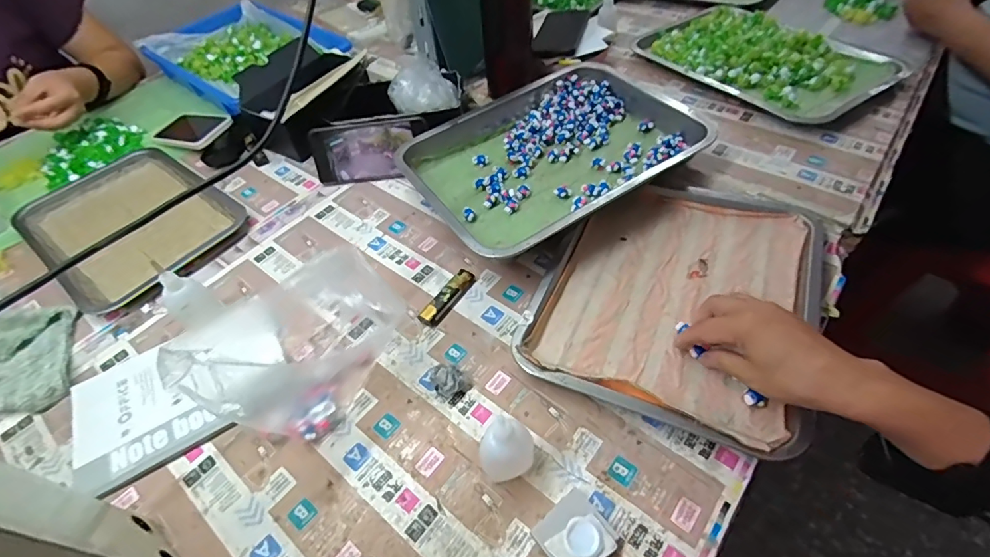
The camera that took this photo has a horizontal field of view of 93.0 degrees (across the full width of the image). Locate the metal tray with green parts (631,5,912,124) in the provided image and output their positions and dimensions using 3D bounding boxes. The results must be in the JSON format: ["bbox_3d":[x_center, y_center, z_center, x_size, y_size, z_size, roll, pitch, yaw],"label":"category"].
[{"bbox_3d":[0.386,-0.342,0.710,0.201,0.032,0.346,-28,54,-17],"label":"metal tray with green parts"}]

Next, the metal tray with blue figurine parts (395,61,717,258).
[{"bbox_3d":[0.062,-0.168,0.620,0.337,0.057,0.280,-28,53,-17],"label":"metal tray with blue figurine parts"}]

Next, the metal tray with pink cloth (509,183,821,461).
[{"bbox_3d":[0.188,0.009,0.495,0.254,0.026,0.303,19,55,19],"label":"metal tray with pink cloth"}]

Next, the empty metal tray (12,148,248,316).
[{"bbox_3d":[-0.512,-0.089,0.650,0.300,0.023,0.209,30,59,26],"label":"empty metal tray"}]

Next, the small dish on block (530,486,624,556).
[{"bbox_3d":[0.062,0.197,0.359,0.051,0.014,0.050,-34,56,-21],"label":"small dish on block"}]

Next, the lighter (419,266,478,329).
[{"bbox_3d":[-0.052,0.021,0.522,0.022,0.012,0.081,27,58,25],"label":"lighter"}]

